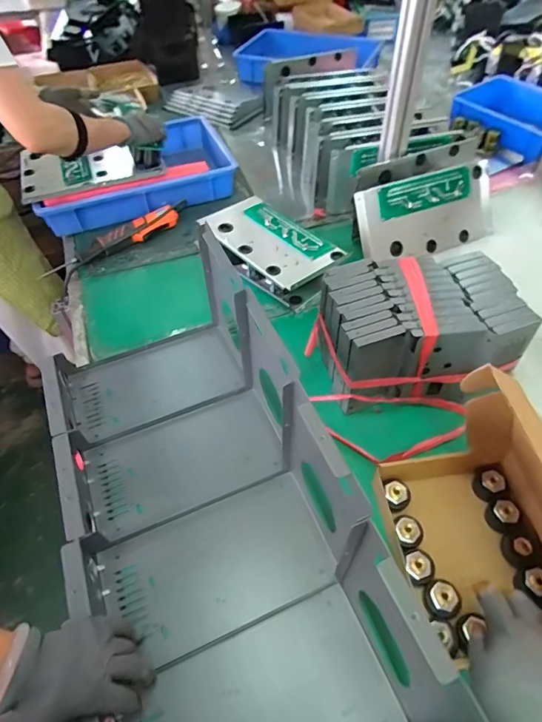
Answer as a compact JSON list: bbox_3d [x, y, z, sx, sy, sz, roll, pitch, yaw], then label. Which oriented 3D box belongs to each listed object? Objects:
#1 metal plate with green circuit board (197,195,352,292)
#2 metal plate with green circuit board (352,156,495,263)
[{"bbox_3d":[-0.004,-0.235,0.847,0.158,0.022,0.286,-37,59,-24],"label":"metal plate with green circuit board"},{"bbox_3d":[0.310,-0.286,0.871,0.290,0.149,0.017,-19,21,-12],"label":"metal plate with green circuit board"}]

